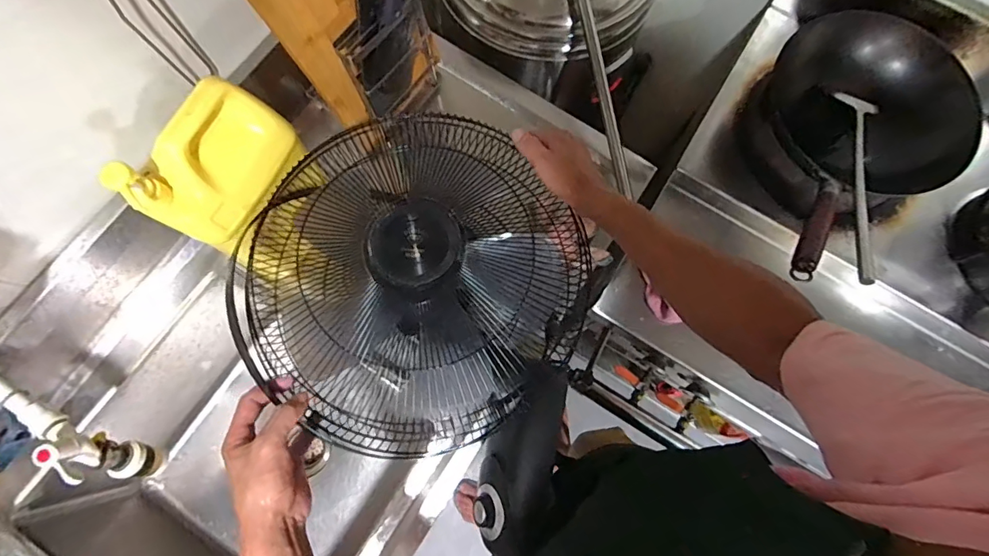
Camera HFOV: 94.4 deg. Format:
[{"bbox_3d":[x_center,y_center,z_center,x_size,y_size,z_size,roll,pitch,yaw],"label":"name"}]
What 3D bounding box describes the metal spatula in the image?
[{"bbox_3d":[0.557,-0.151,0.704,0.056,0.037,0.364,18,64,3],"label":"metal spatula"}]

